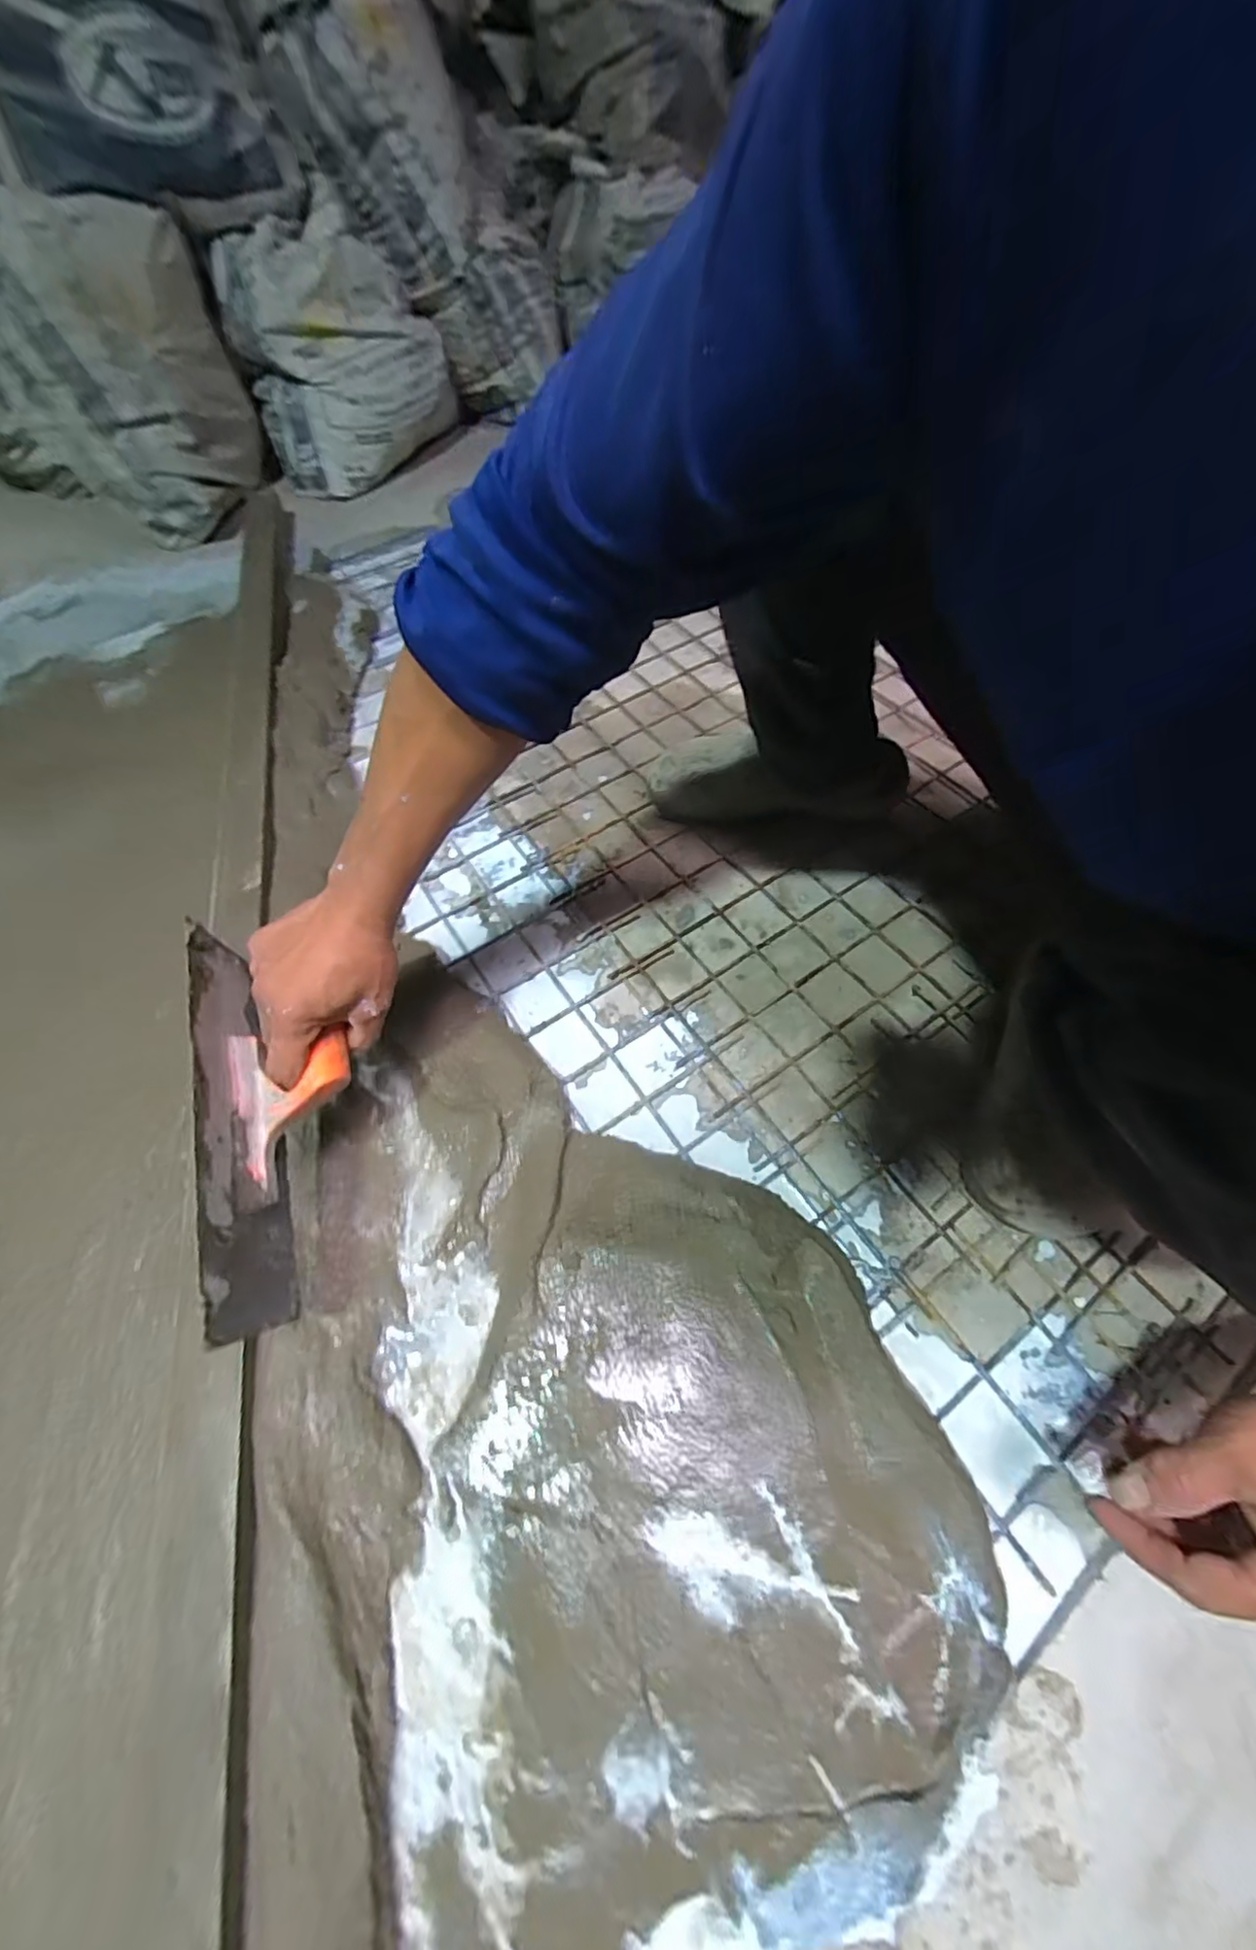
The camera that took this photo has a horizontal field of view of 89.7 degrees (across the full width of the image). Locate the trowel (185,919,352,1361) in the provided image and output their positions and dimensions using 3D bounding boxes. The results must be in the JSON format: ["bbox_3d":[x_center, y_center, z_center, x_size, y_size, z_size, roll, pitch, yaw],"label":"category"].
[{"bbox_3d":[-0.223,0.091,0.413,0.073,0.115,0.248,-11,76,-5],"label":"trowel"}]

